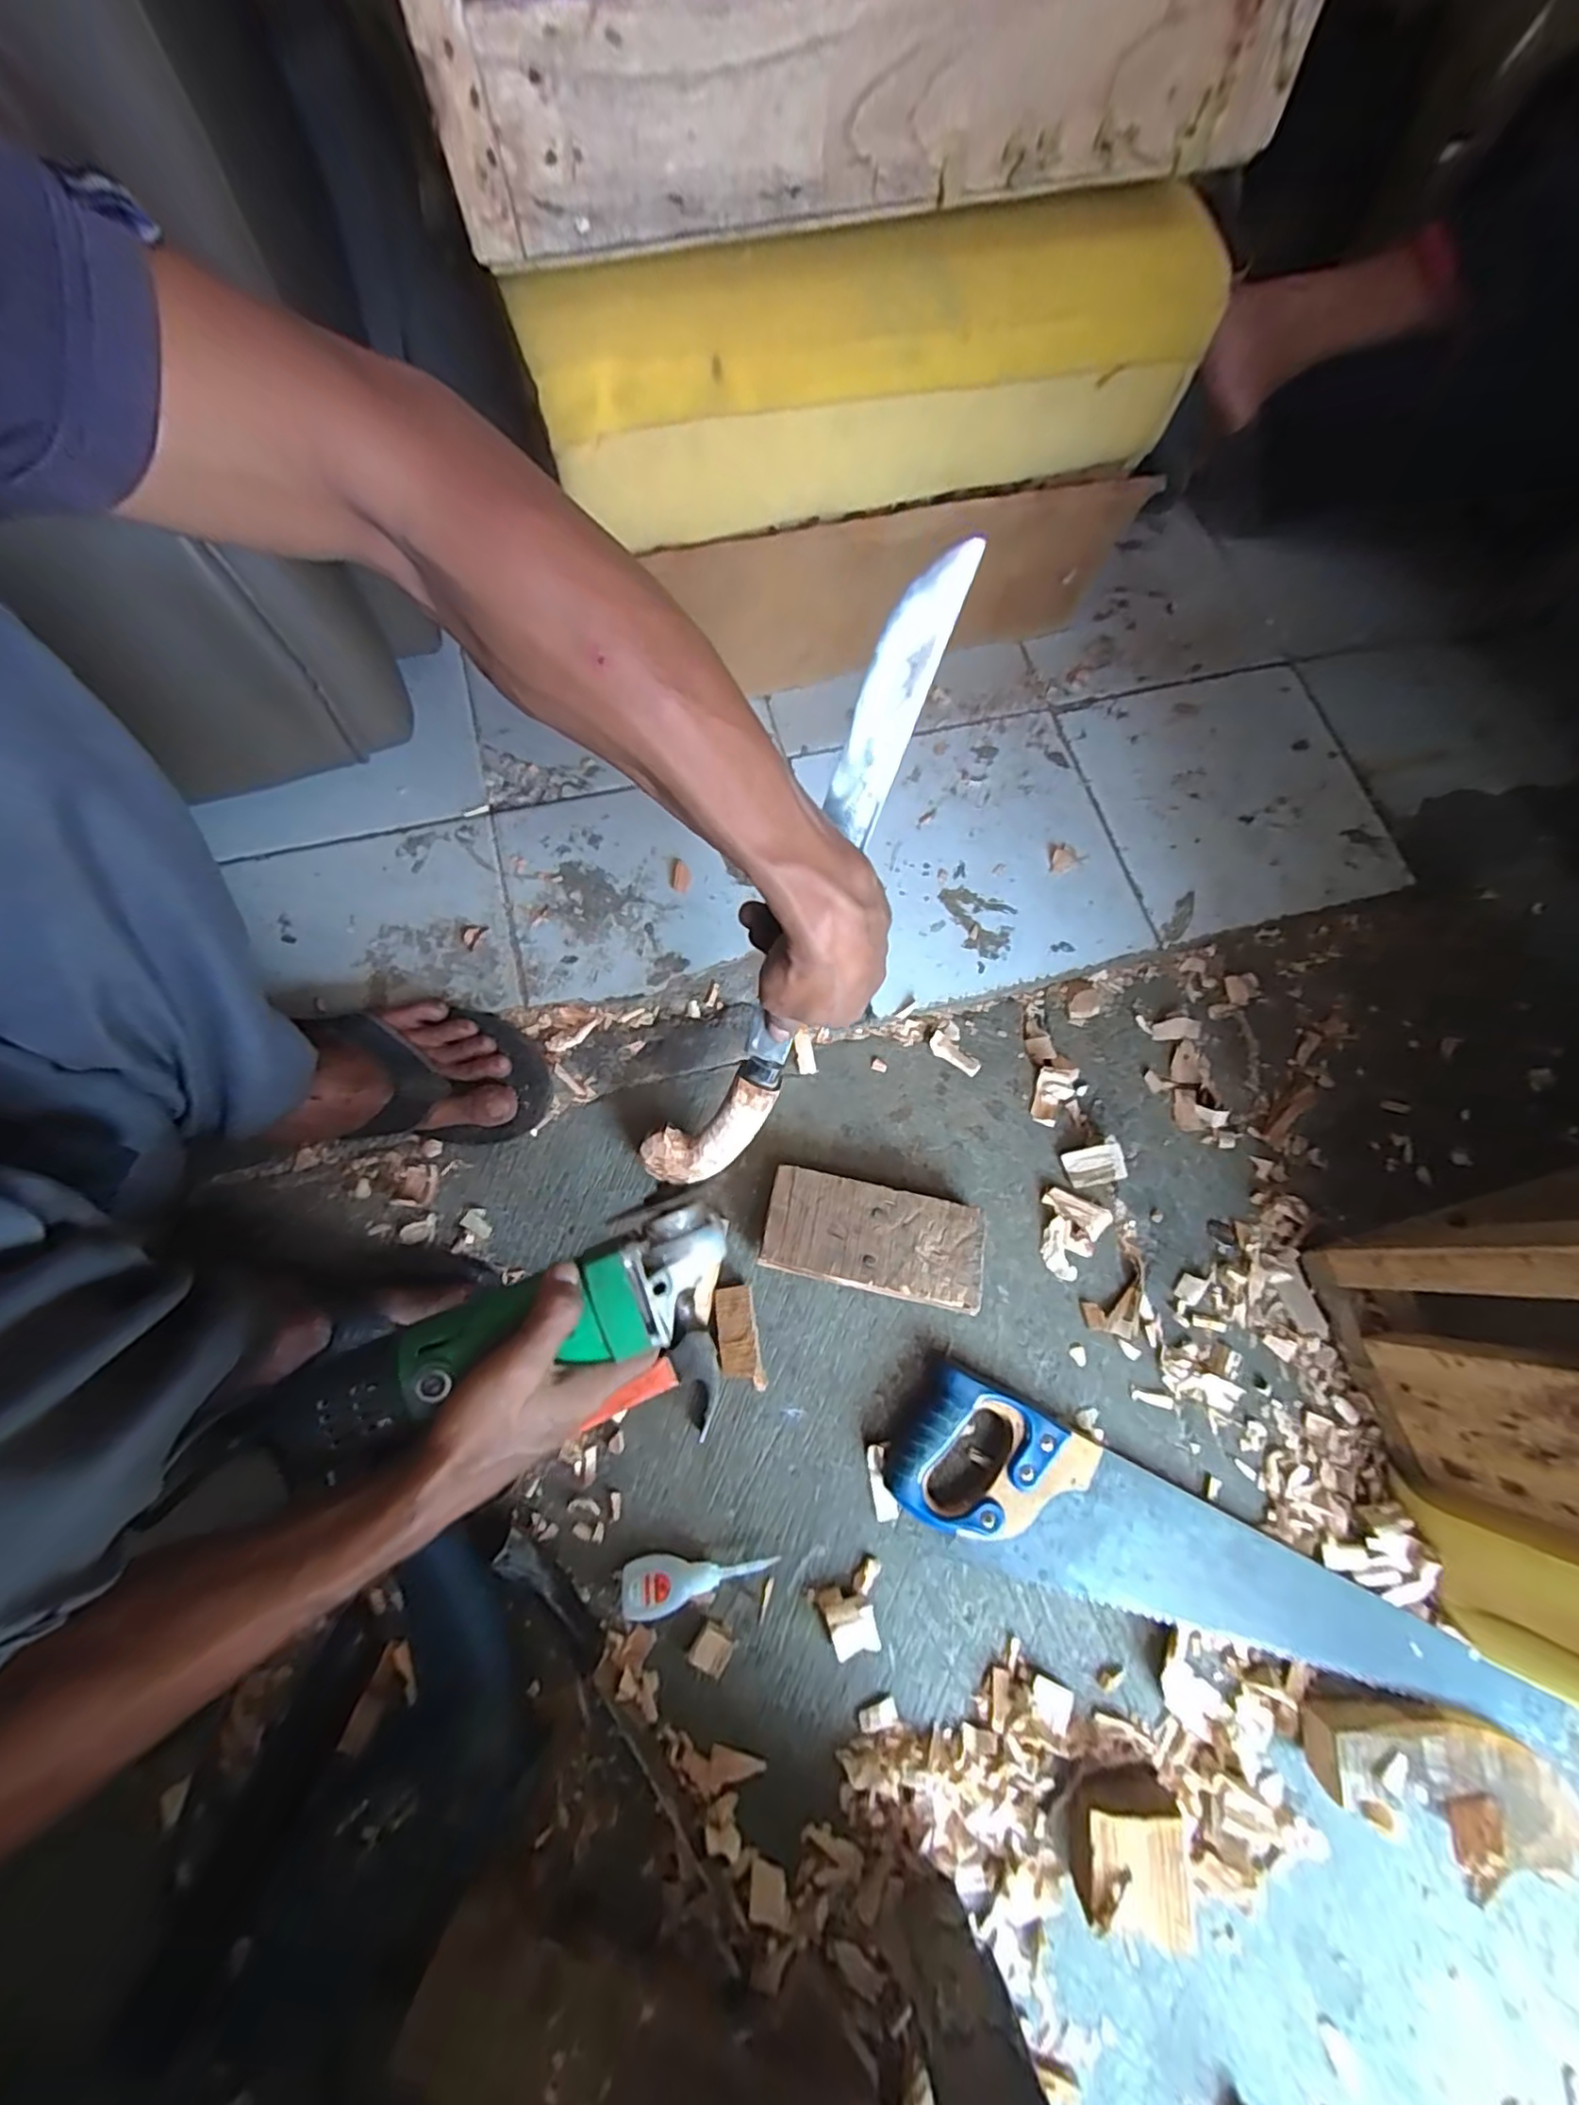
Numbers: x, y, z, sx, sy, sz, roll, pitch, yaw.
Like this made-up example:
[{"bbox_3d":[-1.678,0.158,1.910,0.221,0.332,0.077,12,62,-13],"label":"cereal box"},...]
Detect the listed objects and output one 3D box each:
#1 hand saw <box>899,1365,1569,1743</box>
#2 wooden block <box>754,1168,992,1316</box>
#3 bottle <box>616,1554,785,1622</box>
[{"bbox_3d":[0.294,0.385,0.480,0.463,0.029,0.110,27,74,6],"label":"hand saw"},{"bbox_3d":[0.067,0.150,0.540,0.170,0.040,0.081,13,73,2],"label":"wooden block"},{"bbox_3d":[-0.064,0.370,0.473,0.106,0.020,0.033,-9,73,-5],"label":"bottle"}]

